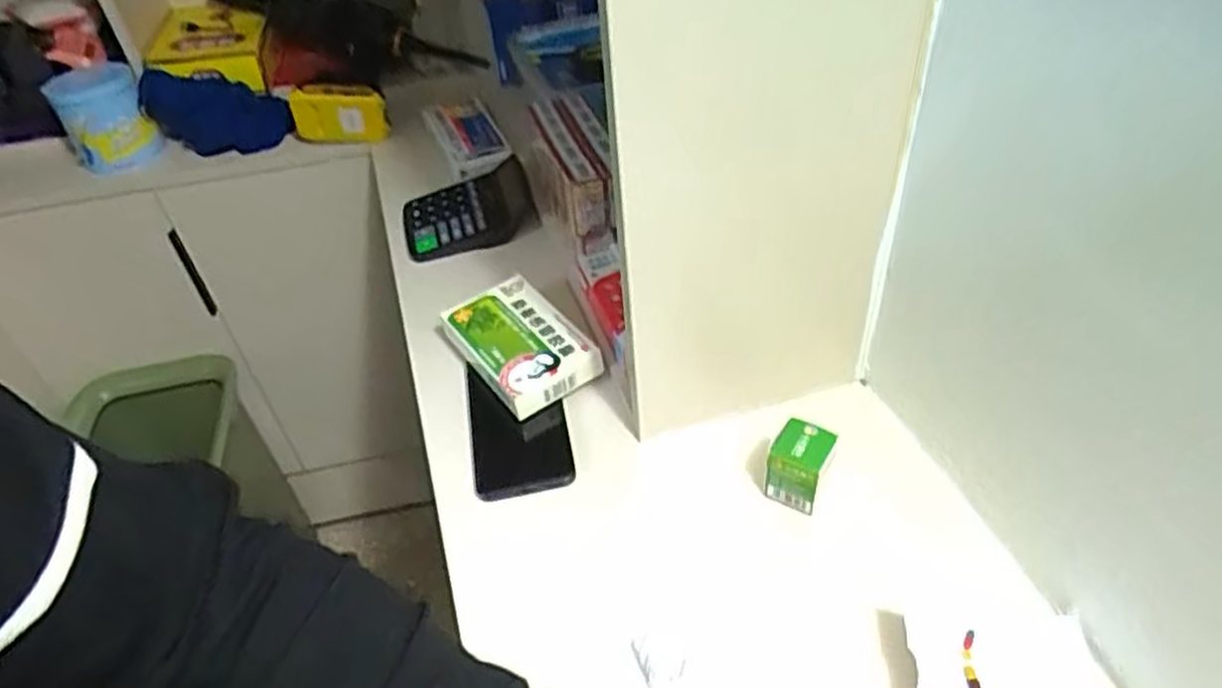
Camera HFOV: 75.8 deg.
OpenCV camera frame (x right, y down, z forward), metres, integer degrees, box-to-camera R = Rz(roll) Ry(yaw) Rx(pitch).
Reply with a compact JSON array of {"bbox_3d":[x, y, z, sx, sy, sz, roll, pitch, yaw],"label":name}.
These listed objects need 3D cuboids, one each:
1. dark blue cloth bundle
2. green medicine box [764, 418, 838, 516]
[{"bbox_3d":[-0.495,-0.289,0.989,0.156,0.090,0.061,5,44,11],"label":"dark blue cloth bundle"},{"bbox_3d":[0.142,0.092,0.589,0.041,0.058,0.041,19,48,25],"label":"green medicine box"}]

